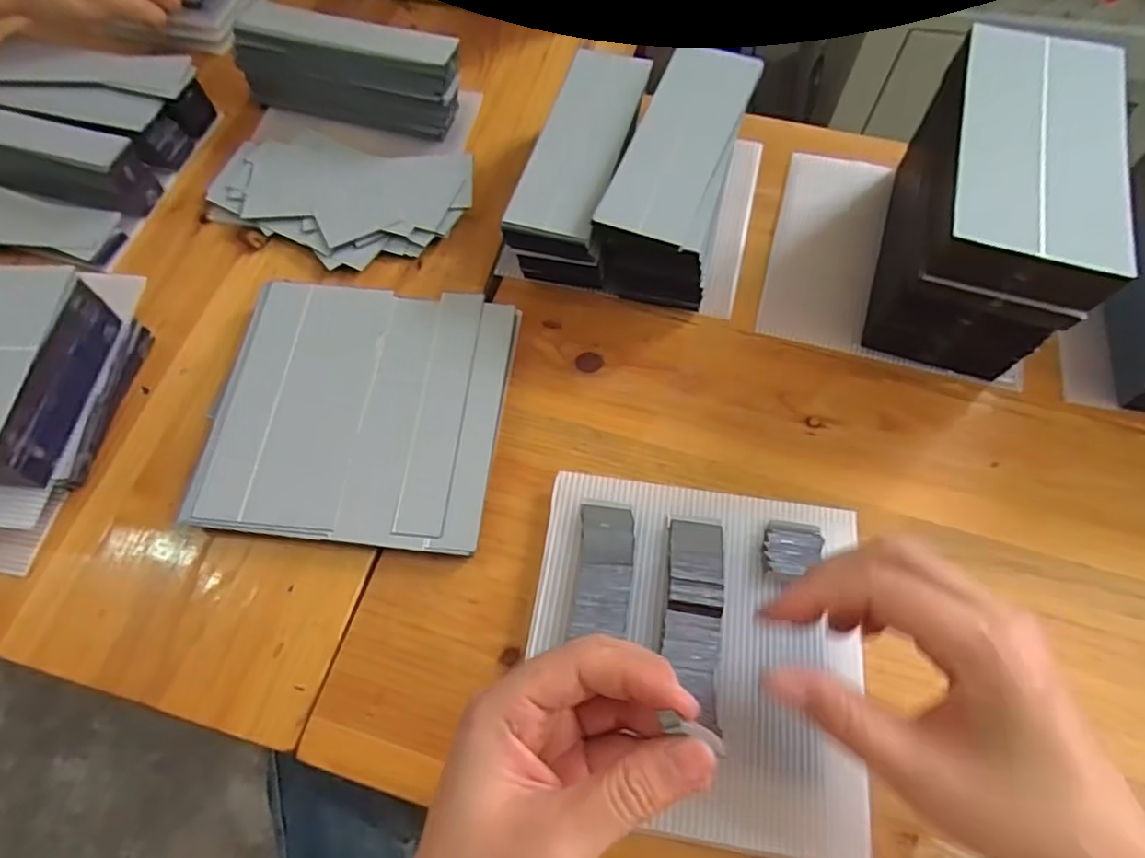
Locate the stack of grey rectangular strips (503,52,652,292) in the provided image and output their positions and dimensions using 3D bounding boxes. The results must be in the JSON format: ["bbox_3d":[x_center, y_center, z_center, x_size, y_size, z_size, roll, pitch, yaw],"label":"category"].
[{"bbox_3d":[0.006,-0.167,0.417,0.059,0.063,0.156,13,67,7],"label":"stack of grey rectangular strips"}]

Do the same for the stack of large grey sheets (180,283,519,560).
[{"bbox_3d":[-0.122,-0.012,0.371,0.159,0.016,0.156,5,66,3],"label":"stack of large grey sheets"}]

